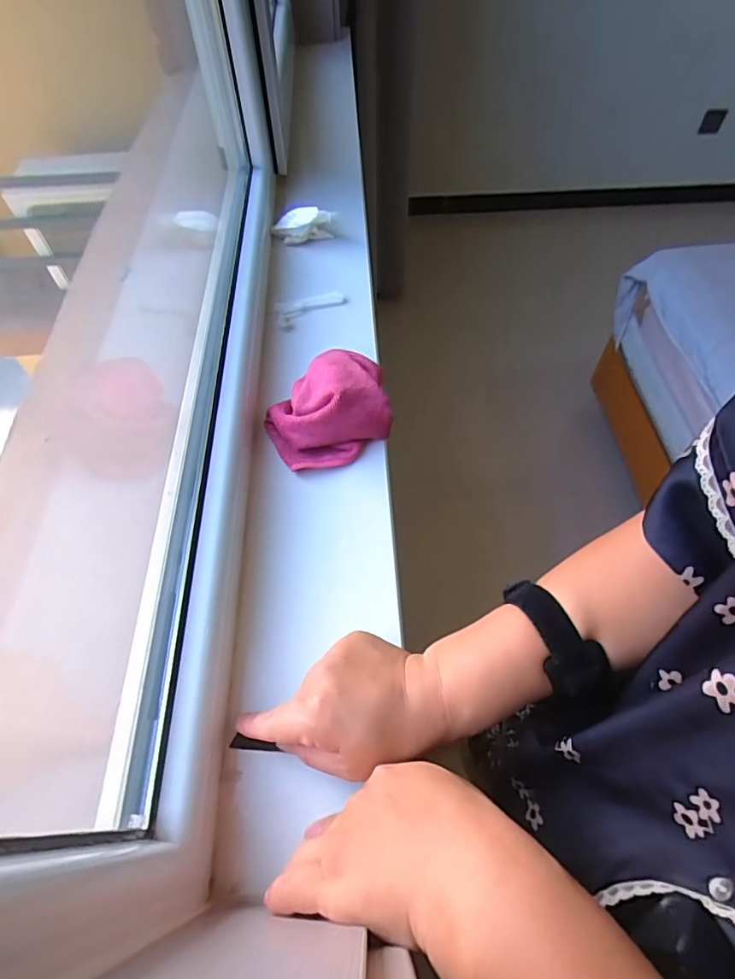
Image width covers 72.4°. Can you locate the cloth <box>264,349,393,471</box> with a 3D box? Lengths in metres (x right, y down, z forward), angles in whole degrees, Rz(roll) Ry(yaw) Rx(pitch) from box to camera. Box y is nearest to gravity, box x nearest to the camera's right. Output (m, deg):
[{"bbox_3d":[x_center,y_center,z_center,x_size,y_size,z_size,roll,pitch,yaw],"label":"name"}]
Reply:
[{"bbox_3d":[-0.039,-0.086,0.472,0.116,0.048,0.124,-9,59,-5],"label":"cloth"}]

